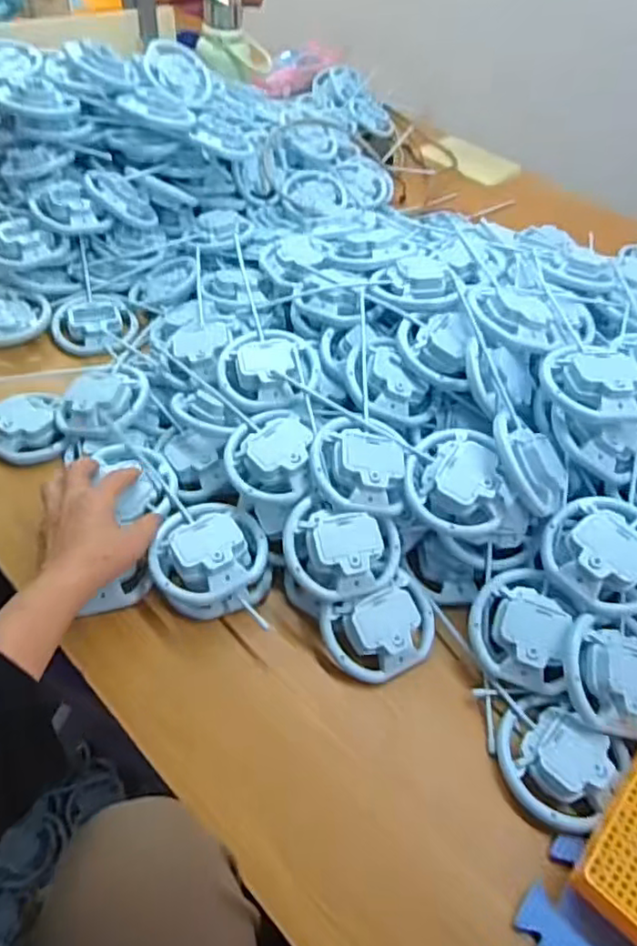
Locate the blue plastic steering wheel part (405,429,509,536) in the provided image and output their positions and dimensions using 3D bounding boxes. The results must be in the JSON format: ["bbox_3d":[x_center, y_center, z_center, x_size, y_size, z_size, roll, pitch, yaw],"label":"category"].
[{"bbox_3d":[0.124,0.005,0.562,0.089,0.048,0.096,0,50,-6],"label":"blue plastic steering wheel part"}]

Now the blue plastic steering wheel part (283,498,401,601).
[{"bbox_3d":[0.020,0.070,0.554,0.104,0.056,0.085,9,84,4],"label":"blue plastic steering wheel part"}]

